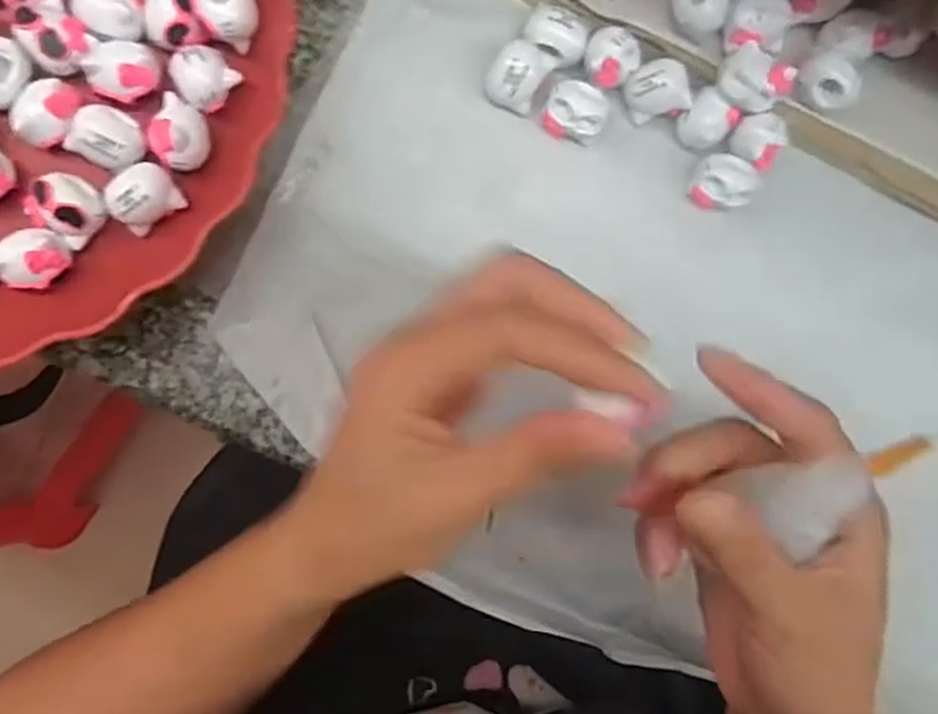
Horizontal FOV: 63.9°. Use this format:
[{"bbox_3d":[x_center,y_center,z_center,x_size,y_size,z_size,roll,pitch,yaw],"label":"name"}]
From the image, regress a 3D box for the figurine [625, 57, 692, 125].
[{"bbox_3d":[0.077,-0.109,0.309,0.024,0.020,0.020,-4,88,-7],"label":"figurine"}]

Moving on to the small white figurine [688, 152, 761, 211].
[{"bbox_3d":[0.106,-0.072,0.314,0.024,0.020,0.020,14,86,-6],"label":"small white figurine"}]

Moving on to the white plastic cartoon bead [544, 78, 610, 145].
[{"bbox_3d":[0.043,-0.099,0.305,0.025,0.021,0.017,12,86,-6],"label":"white plastic cartoon bead"}]

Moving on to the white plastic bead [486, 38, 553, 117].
[{"bbox_3d":[0.020,-0.113,0.302,0.022,0.018,0.026,34,84,-4],"label":"white plastic bead"}]

